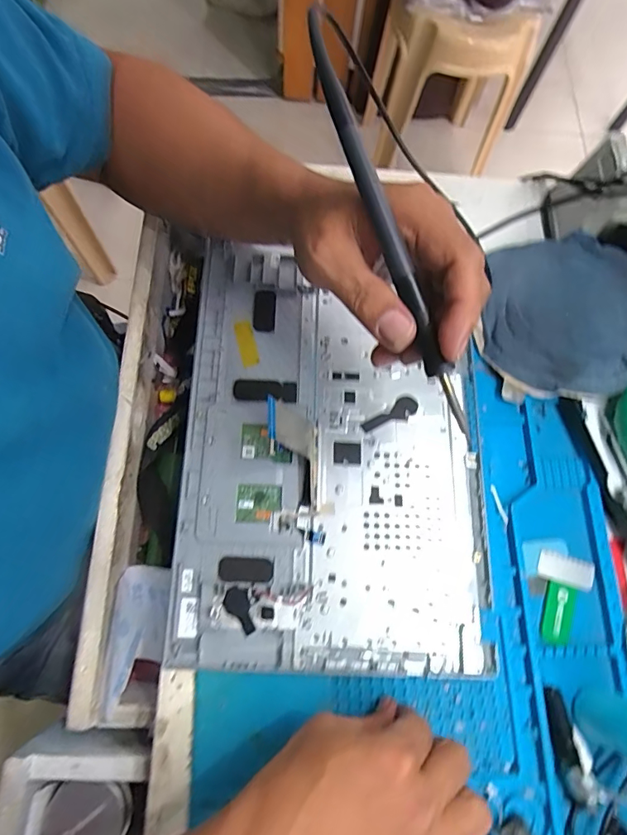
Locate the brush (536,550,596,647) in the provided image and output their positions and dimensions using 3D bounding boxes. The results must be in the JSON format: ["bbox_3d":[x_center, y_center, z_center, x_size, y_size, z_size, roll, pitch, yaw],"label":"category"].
[{"bbox_3d":[0.193,0.141,0.369,0.044,0.010,0.066,15,73,4],"label":"brush"}]

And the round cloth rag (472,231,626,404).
[{"bbox_3d":[0.222,-0.092,0.423,0.149,0.032,0.159,5,73,1],"label":"round cloth rag"}]

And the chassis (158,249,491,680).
[{"bbox_3d":[0.014,0.017,0.389,0.229,0.008,0.341,2,73,0],"label":"chassis"}]

